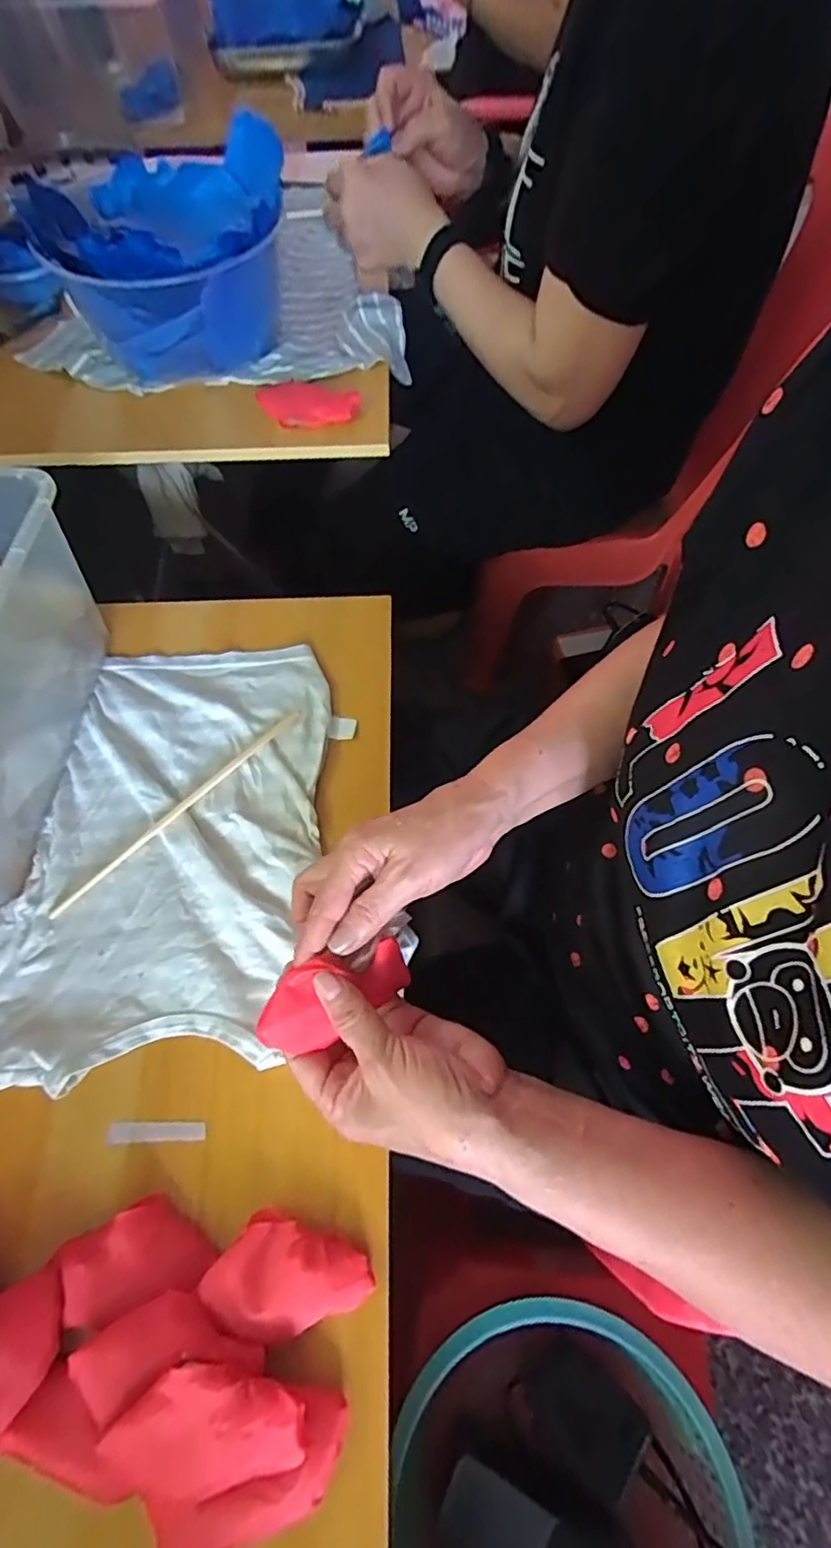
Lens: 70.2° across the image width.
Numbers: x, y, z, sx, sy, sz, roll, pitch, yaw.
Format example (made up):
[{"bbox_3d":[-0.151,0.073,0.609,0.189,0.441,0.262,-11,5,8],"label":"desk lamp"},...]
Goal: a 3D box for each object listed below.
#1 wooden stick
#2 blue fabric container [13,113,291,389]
[{"bbox_3d":[-0.175,0.023,0.443,0.221,0.006,0.010,-42,71,-17],"label":"wooden stick"},{"bbox_3d":[-0.237,-0.490,0.573,0.218,0.122,0.235,-3,65,0],"label":"blue fabric container"}]

